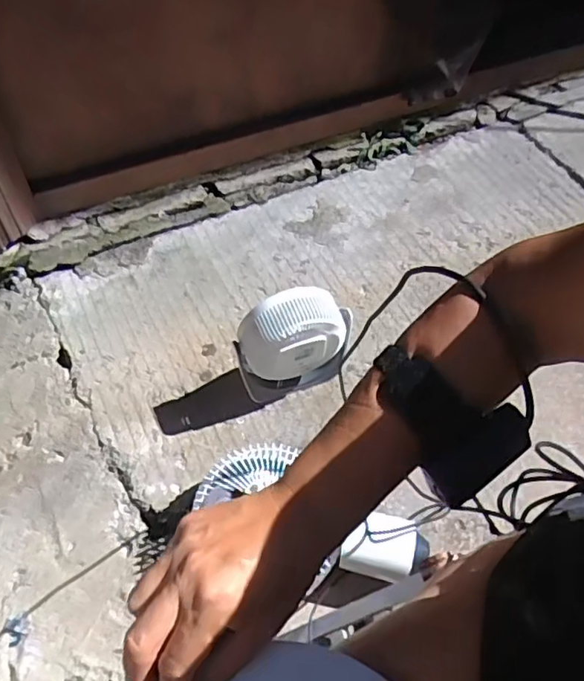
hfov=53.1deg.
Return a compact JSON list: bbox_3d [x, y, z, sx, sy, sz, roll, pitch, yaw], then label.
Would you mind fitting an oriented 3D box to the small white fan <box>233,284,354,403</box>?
[{"bbox_3d":[0.003,0.007,0.963,0.185,0.221,0.076,-7,54,-9],"label":"small white fan"}]

